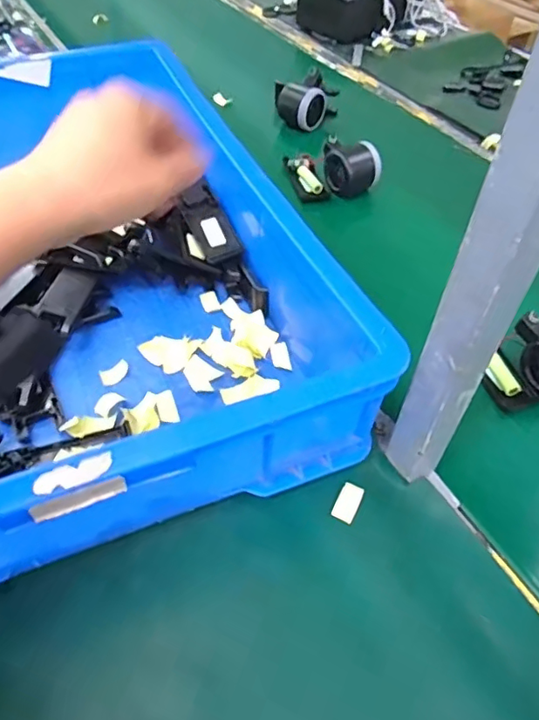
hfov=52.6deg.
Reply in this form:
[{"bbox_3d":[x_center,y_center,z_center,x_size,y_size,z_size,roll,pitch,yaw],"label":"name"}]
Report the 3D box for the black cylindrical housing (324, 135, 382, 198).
[{"bbox_3d":[0.103,-0.257,0.717,0.056,0.050,0.074,-21,53,-21],"label":"black cylindrical housing"}]

